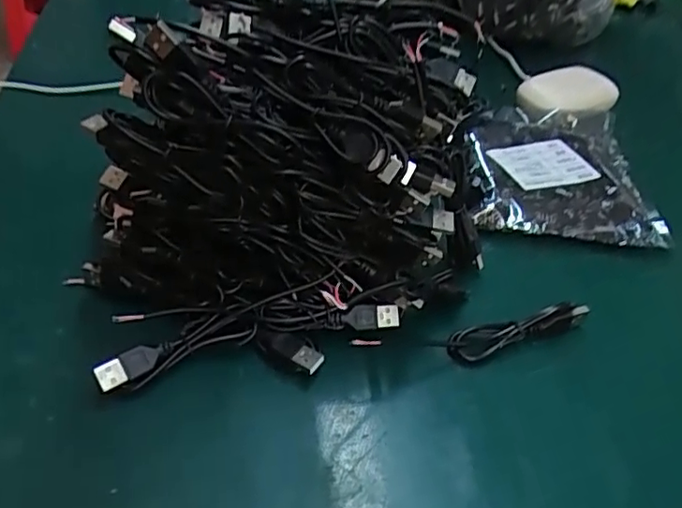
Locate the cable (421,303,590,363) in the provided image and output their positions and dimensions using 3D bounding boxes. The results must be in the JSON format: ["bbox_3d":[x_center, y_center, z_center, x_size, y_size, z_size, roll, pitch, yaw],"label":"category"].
[{"bbox_3d":[0.096,0.045,0.331,0.093,0.021,0.017,-5,44,-12],"label":"cable"}]

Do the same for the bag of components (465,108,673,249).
[{"bbox_3d":[0.163,-0.068,0.455,0.132,0.025,0.160,5,43,-1],"label":"bag of components"}]

